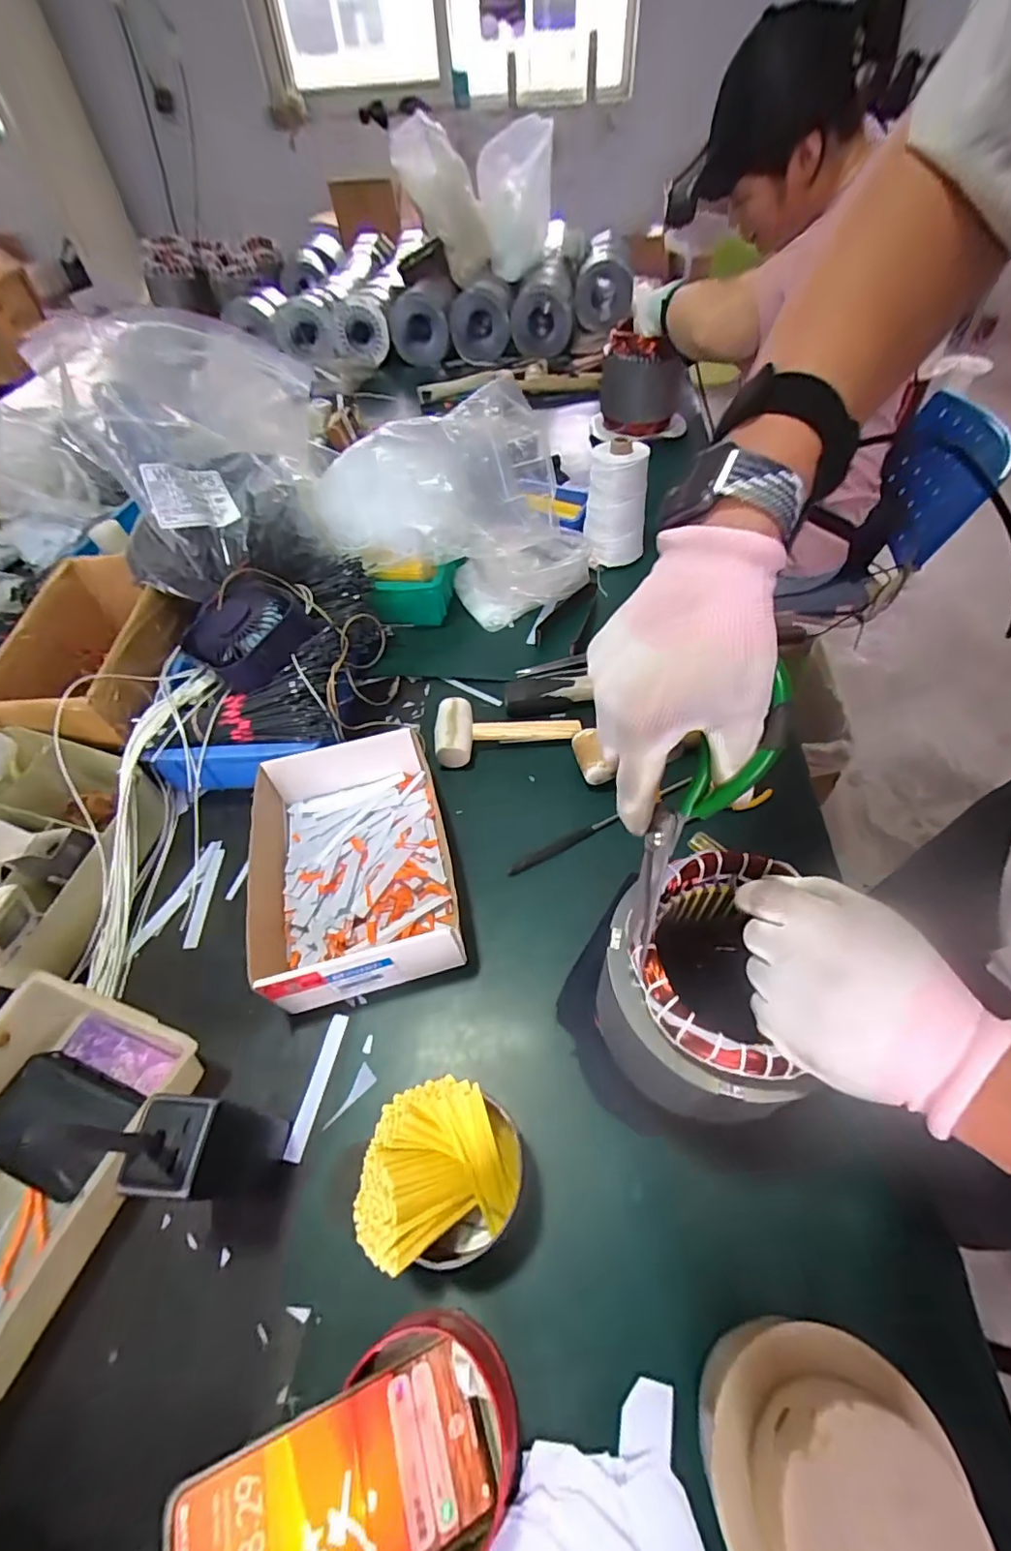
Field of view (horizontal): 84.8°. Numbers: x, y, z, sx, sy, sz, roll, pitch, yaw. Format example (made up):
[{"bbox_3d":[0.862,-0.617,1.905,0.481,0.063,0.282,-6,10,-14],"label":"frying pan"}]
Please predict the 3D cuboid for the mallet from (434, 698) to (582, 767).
[{"bbox_3d":[0.004,-0.052,0.654,0.170,0.047,0.078,-1,53,2],"label":"mallet"}]

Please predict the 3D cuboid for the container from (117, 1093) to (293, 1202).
[{"bbox_3d":[-0.202,0.261,0.387,0.055,0.133,0.055,3,53,6],"label":"container"}]

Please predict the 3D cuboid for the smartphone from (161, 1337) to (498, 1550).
[{"bbox_3d":[-0.082,0.369,0.281,0.155,0.005,0.077,8,41,-35],"label":"smartphone"}]

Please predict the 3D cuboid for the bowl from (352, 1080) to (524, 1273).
[{"bbox_3d":[-0.041,0.275,0.384,0.095,0.093,0.103,-2,53,2],"label":"bowl"}]

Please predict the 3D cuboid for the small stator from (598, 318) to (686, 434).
[{"bbox_3d":[0.279,-0.810,1.124,0.157,0.167,0.156,9,54,10],"label":"small stator"}]

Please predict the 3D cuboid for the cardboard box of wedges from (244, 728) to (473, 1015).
[{"bbox_3d":[-0.152,0.083,0.545,0.180,0.076,0.239,-13,53,-7],"label":"cardboard box of wedges"}]

